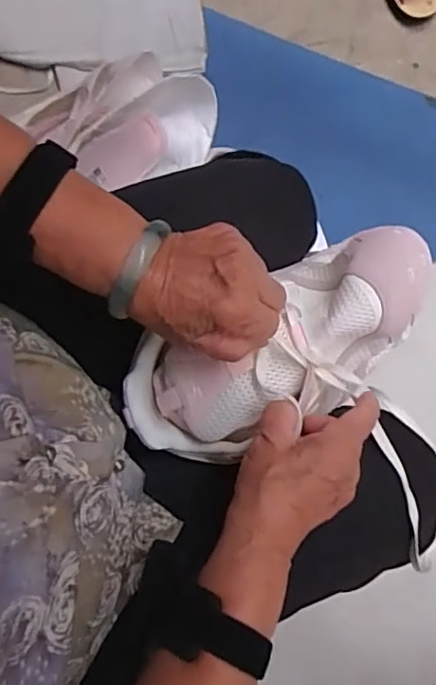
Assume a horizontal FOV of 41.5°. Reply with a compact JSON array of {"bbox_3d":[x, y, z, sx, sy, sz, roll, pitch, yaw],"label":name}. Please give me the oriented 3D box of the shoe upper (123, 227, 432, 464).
[{"bbox_3d":[0.047,0.009,0.426,0.243,0.059,0.115,-30,80,6],"label":"shoe upper"}]

